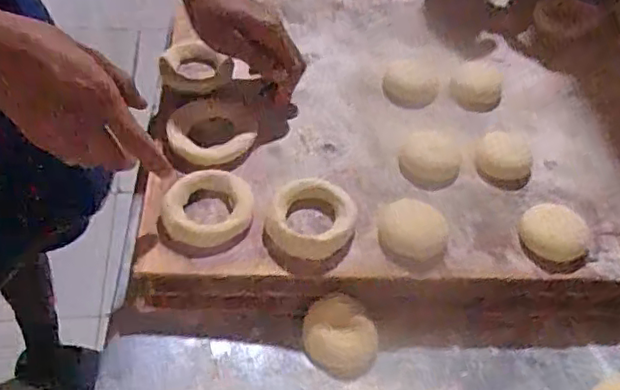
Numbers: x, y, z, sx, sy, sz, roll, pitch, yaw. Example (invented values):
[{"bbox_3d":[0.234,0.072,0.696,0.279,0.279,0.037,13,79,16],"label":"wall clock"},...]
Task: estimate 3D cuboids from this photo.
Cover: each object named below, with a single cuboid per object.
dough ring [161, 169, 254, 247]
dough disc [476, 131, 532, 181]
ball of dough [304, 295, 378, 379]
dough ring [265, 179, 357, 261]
[{"bbox_3d":[-0.084,0.009,0.515,0.069,0.017,0.071,3,49,-3],"label":"dough ring"},{"bbox_3d":[0.183,-0.035,0.580,0.048,0.019,0.058,24,51,15],"label":"dough disc"},{"bbox_3d":[0.025,0.112,0.490,0.058,0.025,0.051,30,51,20],"label":"ball of dough"},{"bbox_3d":[0.002,0.019,0.513,0.069,0.018,0.070,3,49,-3],"label":"dough ring"}]

